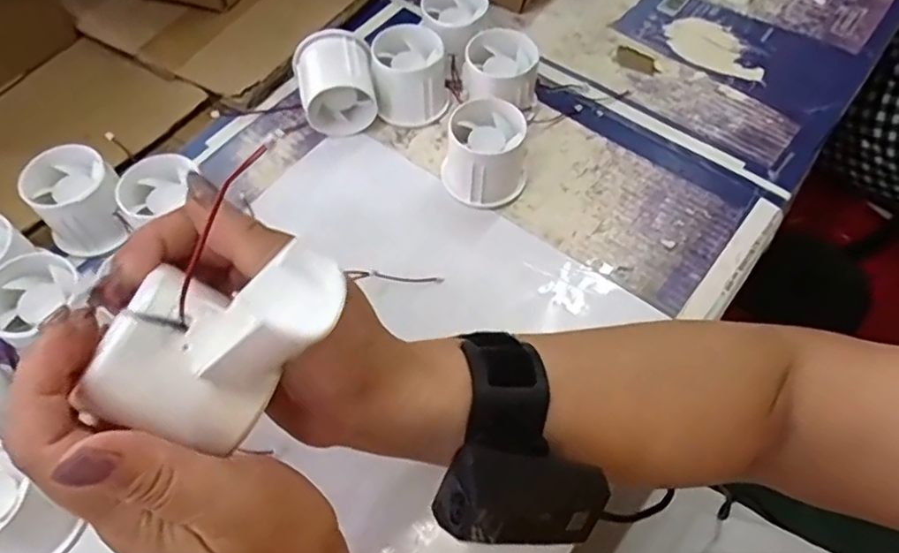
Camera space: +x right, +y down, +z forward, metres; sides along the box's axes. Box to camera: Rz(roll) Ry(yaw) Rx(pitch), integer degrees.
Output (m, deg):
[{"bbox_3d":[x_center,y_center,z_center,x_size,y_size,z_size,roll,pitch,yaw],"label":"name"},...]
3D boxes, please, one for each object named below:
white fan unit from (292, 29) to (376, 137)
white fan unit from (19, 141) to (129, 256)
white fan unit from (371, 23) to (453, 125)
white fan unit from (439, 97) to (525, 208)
[{"bbox_3d":[-0.081,-0.137,0.451,0.052,0.053,0.049,-12,59,-7],"label":"white fan unit"},{"bbox_3d":[-0.238,-0.048,0.407,0.052,0.046,0.059,-37,65,-19],"label":"white fan unit"},{"bbox_3d":[-0.027,-0.148,0.462,0.053,0.047,0.053,-1,59,0],"label":"white fan unit"},{"bbox_3d":[0.024,-0.085,0.423,0.055,0.049,0.058,3,59,3],"label":"white fan unit"}]

